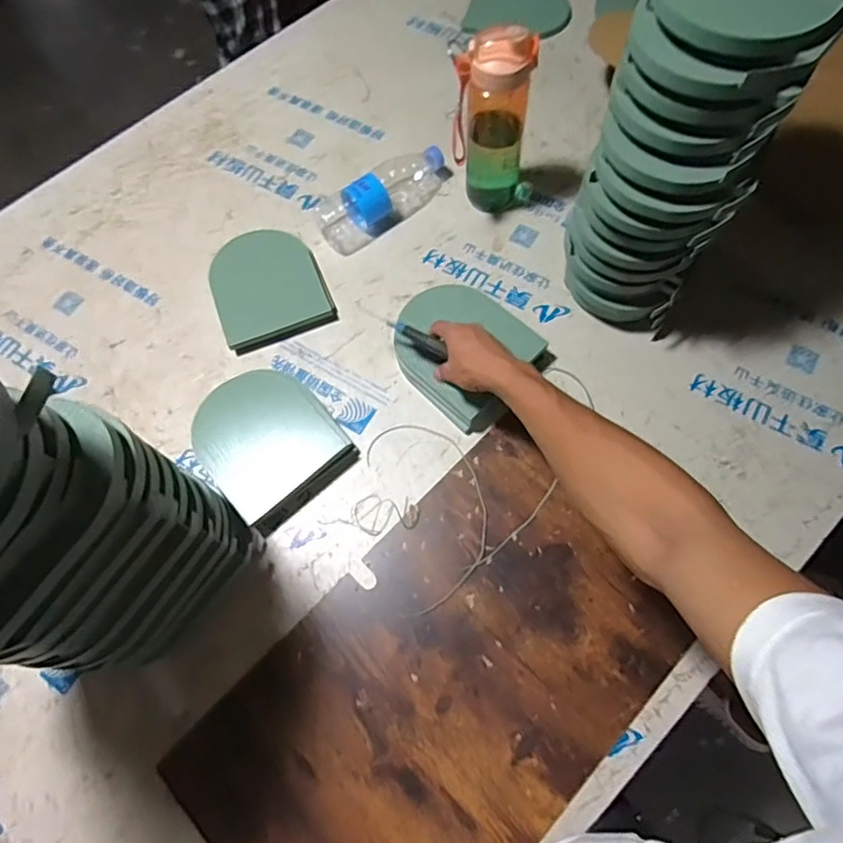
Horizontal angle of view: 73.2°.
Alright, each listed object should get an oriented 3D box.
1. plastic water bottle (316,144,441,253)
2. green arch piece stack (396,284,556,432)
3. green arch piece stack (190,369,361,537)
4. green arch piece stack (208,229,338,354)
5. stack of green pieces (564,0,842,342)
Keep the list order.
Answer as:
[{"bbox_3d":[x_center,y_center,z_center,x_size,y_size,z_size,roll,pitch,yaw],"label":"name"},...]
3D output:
[{"bbox_3d":[-0.050,-0.336,0.840,0.220,0.057,0.071,-31,71,-10],"label":"plastic water bottle"},{"bbox_3d":[0.055,-0.090,0.729,0.178,0.053,0.151,37,74,14],"label":"green arch piece stack"},{"bbox_3d":[-0.193,0.020,0.717,0.167,0.042,0.182,-39,72,-12],"label":"green arch piece stack"},{"bbox_3d":[-0.218,-0.197,0.808,0.151,0.028,0.172,-21,69,-6],"label":"green arch piece stack"},{"bbox_3d":[0.274,-0.284,0.620,0.164,0.366,0.205,25,72,11],"label":"stack of green pieces"}]

